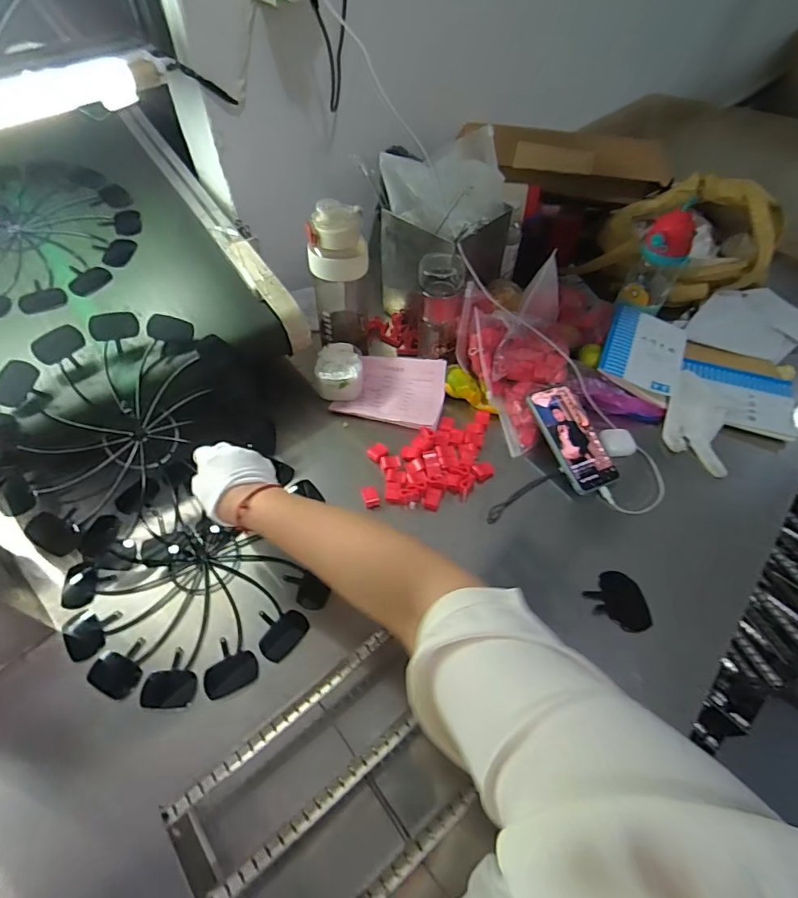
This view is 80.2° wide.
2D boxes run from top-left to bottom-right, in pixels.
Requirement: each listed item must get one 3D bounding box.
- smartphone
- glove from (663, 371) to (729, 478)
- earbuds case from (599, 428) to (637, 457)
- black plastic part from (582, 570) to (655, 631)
[{"bbox_3d":[0.247,-0.017,0.676,0.074,0.018,0.160,-18,71,-13],"label":"smartphone"},{"bbox_3d":[0.455,-0.042,0.724,0.085,0.025,0.162,13,74,18],"label":"glove"},{"bbox_3d":[0.321,-0.010,0.697,0.047,0.017,0.043,-13,55,-9],"label":"earbuds case"},{"bbox_3d":[0.263,0.186,0.573,0.066,0.028,0.073,-15,55,-11],"label":"black plastic part"}]

